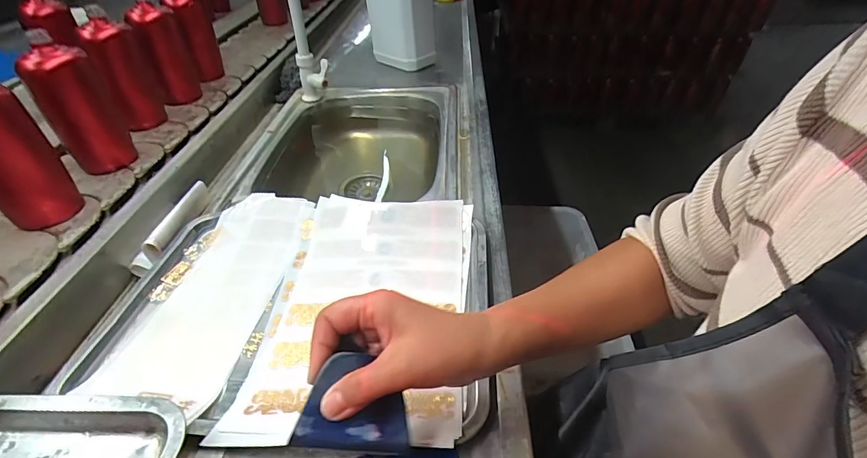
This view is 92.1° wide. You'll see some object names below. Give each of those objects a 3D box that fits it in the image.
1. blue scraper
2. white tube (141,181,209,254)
[{"bbox_3d":[-0.049,0.113,0.274,0.071,0.006,0.058,11,73,-11],"label":"blue scraper"},{"bbox_3d":[-0.332,-0.018,0.549,0.020,0.022,0.137,3,40,3],"label":"white tube"}]

